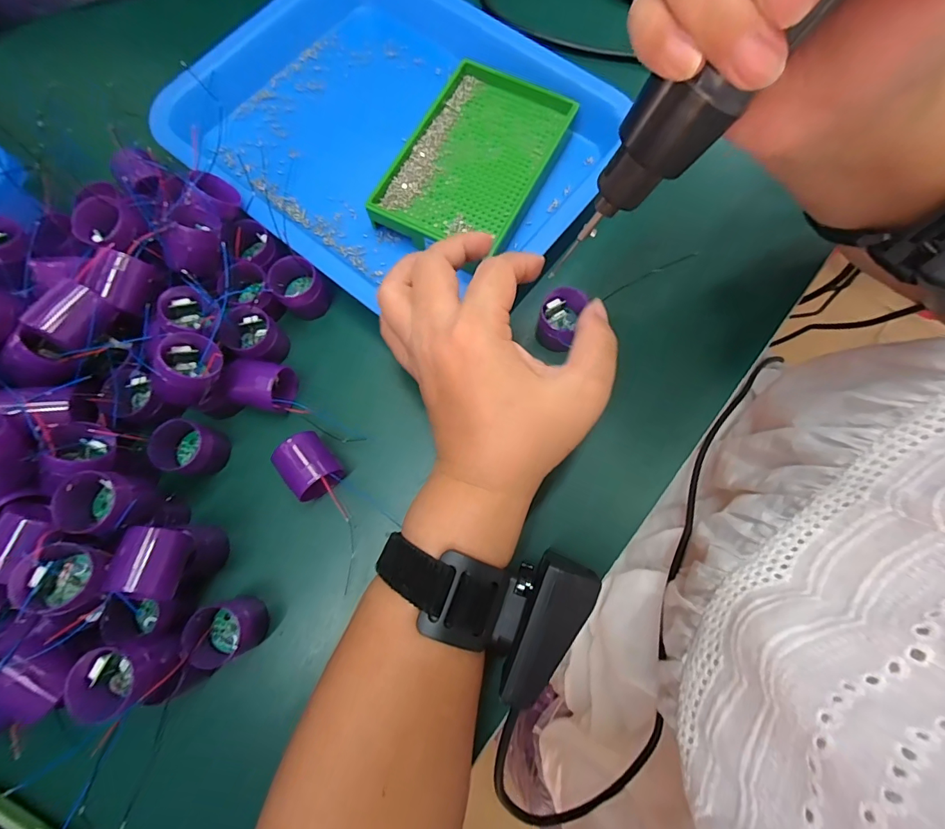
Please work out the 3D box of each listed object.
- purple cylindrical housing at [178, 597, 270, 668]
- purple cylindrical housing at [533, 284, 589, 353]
[{"bbox_3d":[-0.131,0.116,0.235,0.029,0.036,0.028,0,76,1],"label":"purple cylindrical housing"},{"bbox_3d":[0.054,-0.059,0.273,0.024,0.025,0.030,15,77,5],"label":"purple cylindrical housing"}]

